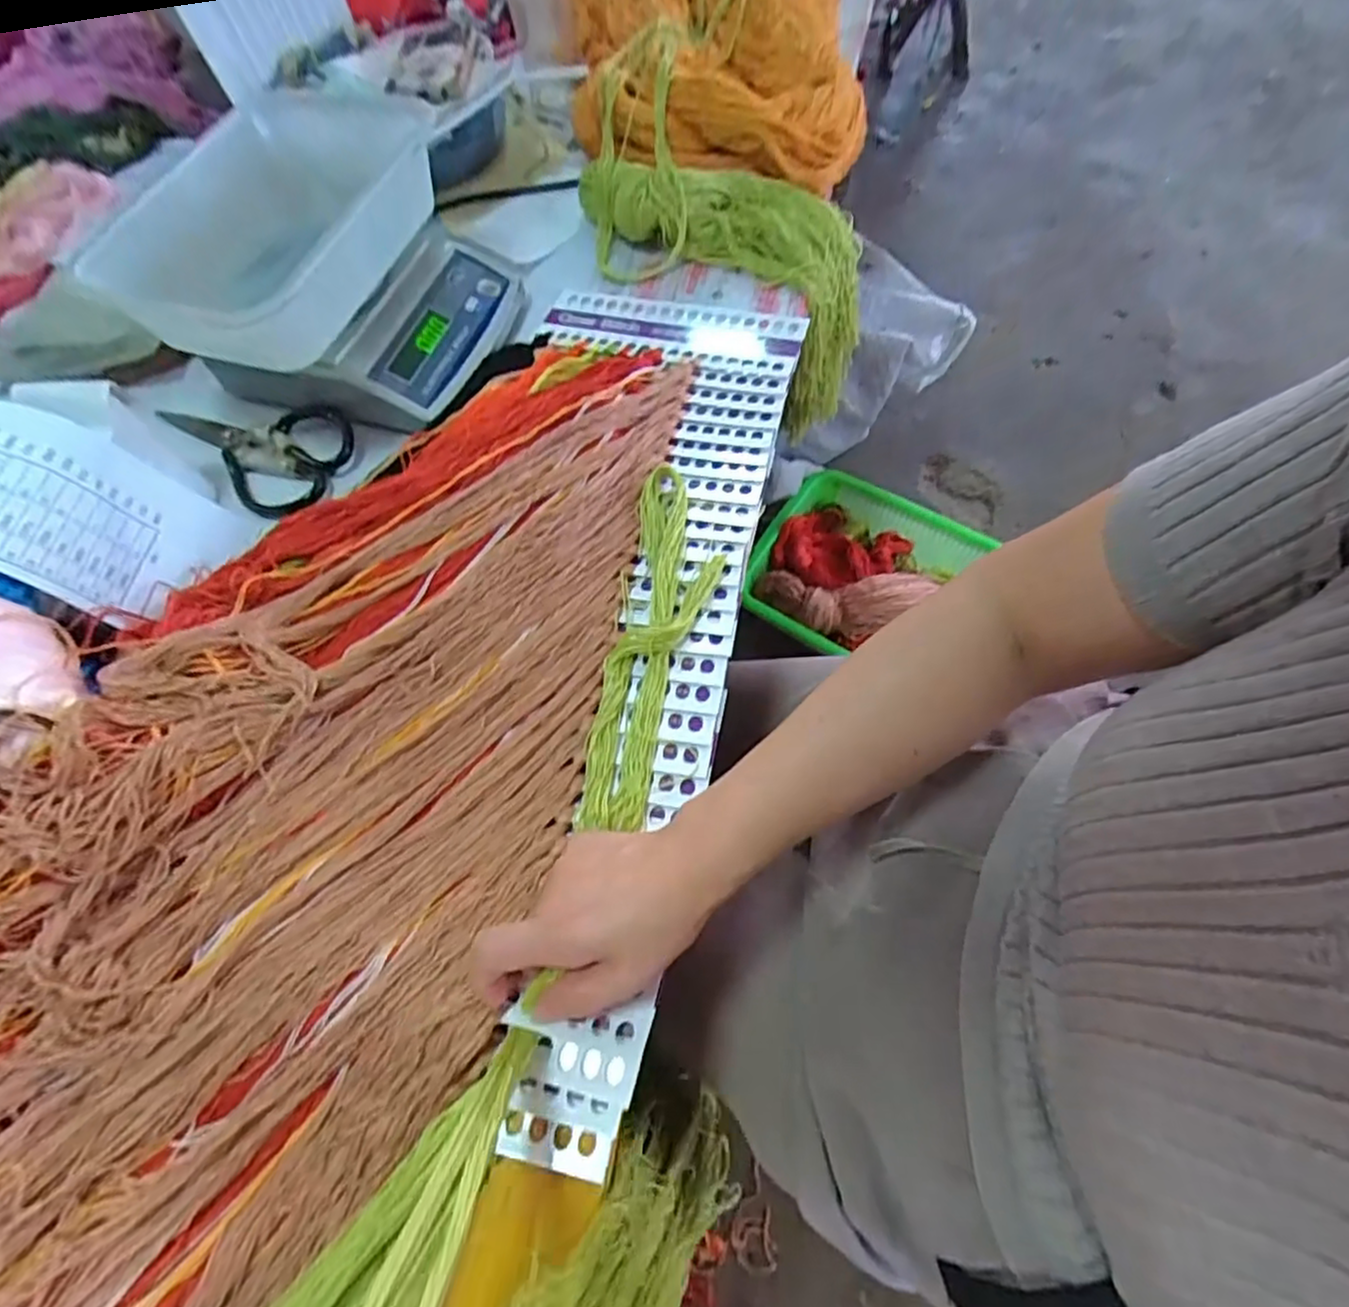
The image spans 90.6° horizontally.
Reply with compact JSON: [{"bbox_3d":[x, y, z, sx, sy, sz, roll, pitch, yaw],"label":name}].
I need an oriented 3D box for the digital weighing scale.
[{"bbox_3d":[-0.289,-0.329,0.559,0.255,0.104,0.257,17,66,11],"label":"digital weighing scale"}]

